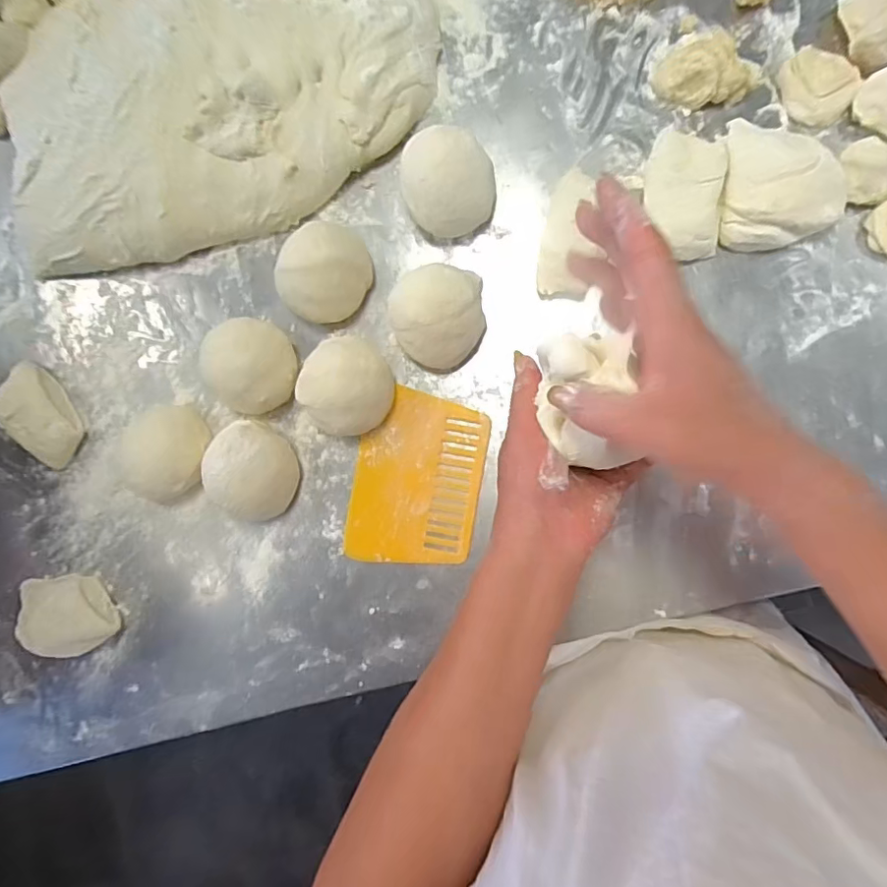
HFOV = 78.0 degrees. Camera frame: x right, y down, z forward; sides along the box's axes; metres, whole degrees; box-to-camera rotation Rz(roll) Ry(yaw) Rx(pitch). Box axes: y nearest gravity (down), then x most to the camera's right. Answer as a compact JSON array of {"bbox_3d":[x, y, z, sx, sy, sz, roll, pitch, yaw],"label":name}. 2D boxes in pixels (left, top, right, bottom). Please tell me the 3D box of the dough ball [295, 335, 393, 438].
[{"bbox_3d":[-0.090,-0.053,0.491,0.082,0.062,0.087,0,88,9],"label":"dough ball"}]

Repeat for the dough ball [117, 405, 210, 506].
[{"bbox_3d":[-0.272,0.009,0.524,0.091,0.043,0.091,0,88,9],"label":"dough ball"}]

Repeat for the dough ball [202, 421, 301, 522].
[{"bbox_3d":[-0.175,0.027,0.500,0.074,0.062,0.078,0,88,9],"label":"dough ball"}]

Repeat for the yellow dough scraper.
[{"bbox_3d":[-0.024,0.035,0.501,0.117,0.008,0.155,10,90,10],"label":"yellow dough scraper"}]

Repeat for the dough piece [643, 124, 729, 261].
[{"bbox_3d":[0.200,-0.208,0.457,0.060,0.029,0.100,1,88,9],"label":"dough piece"}]

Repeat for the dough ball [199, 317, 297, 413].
[{"bbox_3d":[-0.174,-0.068,0.500,0.076,0.064,0.078,0,88,9],"label":"dough ball"}]

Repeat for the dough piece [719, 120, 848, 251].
[{"bbox_3d":[0.274,-0.210,0.442,0.086,0.028,0.094,3,89,9],"label":"dough piece"}]

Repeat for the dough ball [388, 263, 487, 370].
[{"bbox_3d":[-0.004,-0.108,0.474,0.073,0.059,0.078,0,88,9],"label":"dough ball"}]

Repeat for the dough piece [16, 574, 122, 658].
[{"bbox_3d":[-0.374,0.171,0.545,0.101,0.038,0.075,-7,87,8],"label":"dough piece"}]

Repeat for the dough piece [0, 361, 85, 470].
[{"bbox_3d":[-0.416,-0.030,0.555,0.105,0.036,0.073,35,94,8],"label":"dough piece"}]

